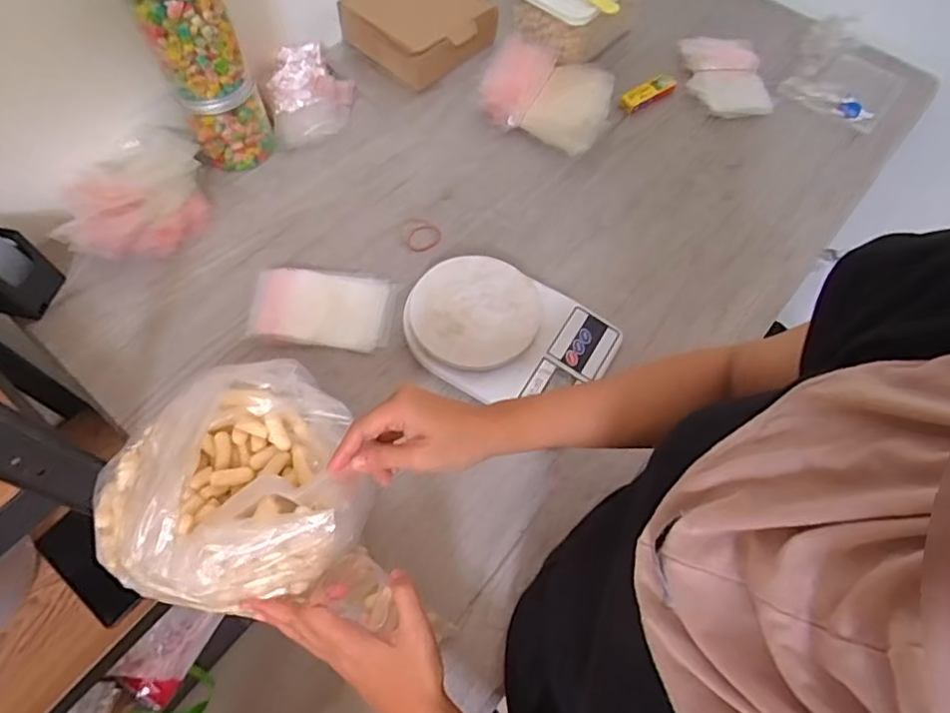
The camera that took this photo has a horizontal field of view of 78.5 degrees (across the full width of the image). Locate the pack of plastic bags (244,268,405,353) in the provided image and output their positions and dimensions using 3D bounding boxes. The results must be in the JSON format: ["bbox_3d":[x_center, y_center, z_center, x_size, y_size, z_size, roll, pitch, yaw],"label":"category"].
[{"bbox_3d":[-0.163,-0.056,0.627,0.151,0.020,0.093,2,63,-1],"label":"pack of plastic bags"}]

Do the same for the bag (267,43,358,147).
[{"bbox_3d":[-0.213,-0.342,0.754,0.094,0.052,0.146,1,63,-1],"label":"bag"}]

